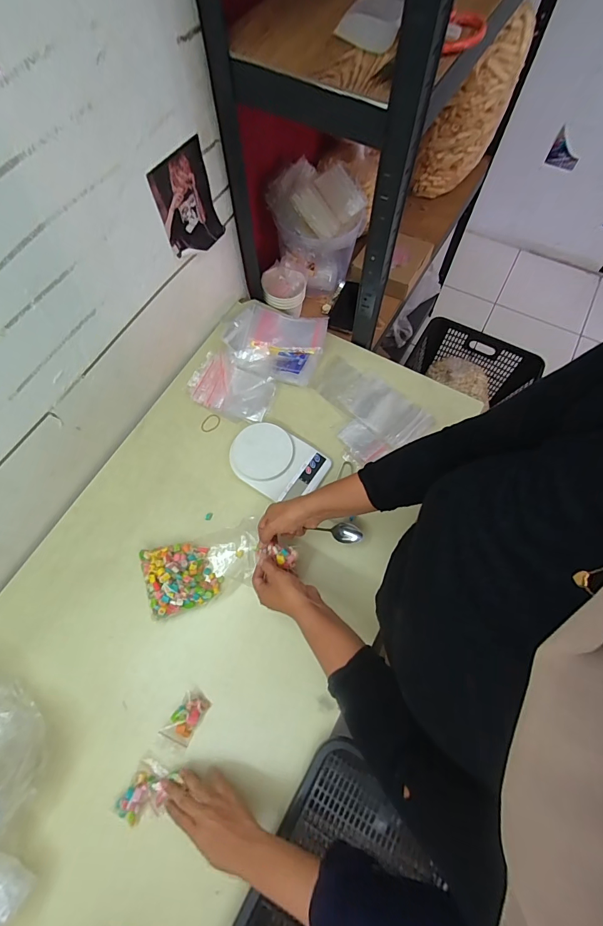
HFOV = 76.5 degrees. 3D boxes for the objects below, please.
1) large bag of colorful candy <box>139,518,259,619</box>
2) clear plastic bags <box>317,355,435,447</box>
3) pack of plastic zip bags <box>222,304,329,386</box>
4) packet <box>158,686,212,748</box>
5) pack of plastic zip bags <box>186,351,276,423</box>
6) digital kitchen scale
[{"bbox_3d":[-0.162,0.176,0.658,0.203,0.054,0.116,-18,69,-6],"label":"large bag of colorful candy"},{"bbox_3d":[0.142,-0.129,0.786,0.242,0.016,0.101,40,74,15],"label":"clear plastic bags"},{"bbox_3d":[-0.057,-0.266,0.812,0.204,0.031,0.171,22,72,2],"label":"pack of plastic zip bags"},{"bbox_3d":[-0.175,0.388,0.586,0.042,0.022,0.070,30,72,12],"label":"packet"},{"bbox_3d":[-0.145,-0.151,0.787,0.172,0.033,0.111,25,71,10],"label":"pack of plastic zip bags"},{"bbox_3d":[-0.046,0.000,0.725,0.176,0.033,0.127,29,72,12],"label":"digital kitchen scale"}]

